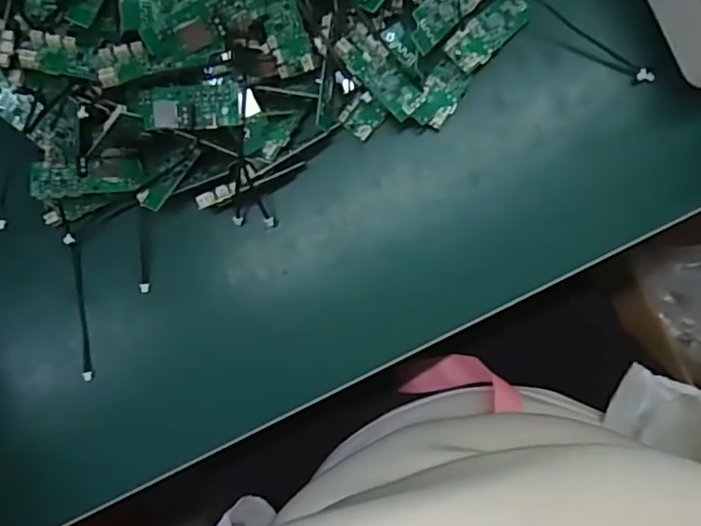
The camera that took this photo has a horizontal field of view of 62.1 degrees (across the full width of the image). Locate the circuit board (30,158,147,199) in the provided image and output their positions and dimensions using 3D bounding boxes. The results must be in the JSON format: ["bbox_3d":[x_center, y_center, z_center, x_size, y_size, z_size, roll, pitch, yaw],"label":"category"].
[{"bbox_3d":[-0.164,-0.054,0.366,0.066,0.006,0.026,-4,64,-14],"label":"circuit board"}]

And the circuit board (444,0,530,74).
[{"bbox_3d":[0.085,-0.142,0.355,0.060,0.005,0.024,-44,98,-9],"label":"circuit board"}]

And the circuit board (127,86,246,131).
[{"bbox_3d":[-0.093,-0.088,0.329,0.068,0.008,0.023,2,96,15],"label":"circuit board"}]

